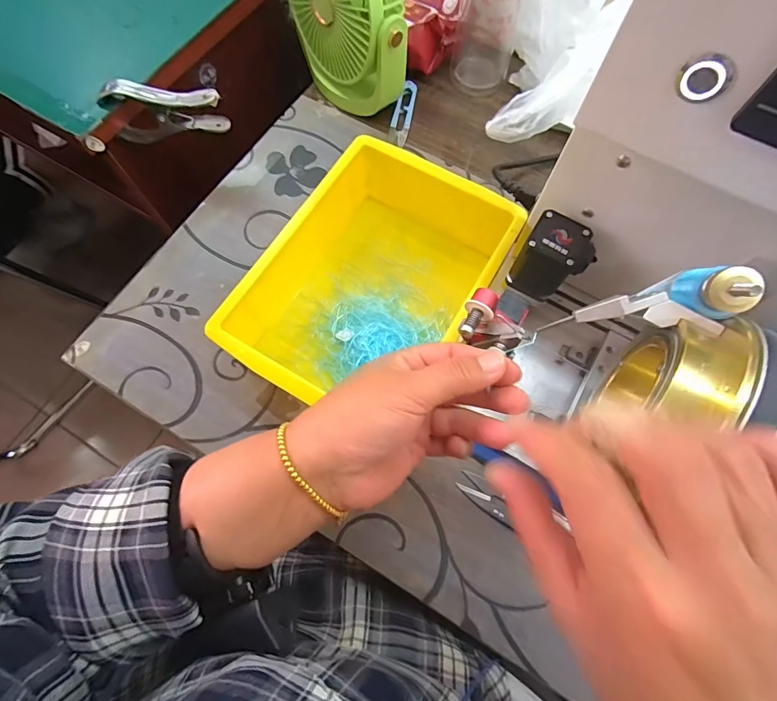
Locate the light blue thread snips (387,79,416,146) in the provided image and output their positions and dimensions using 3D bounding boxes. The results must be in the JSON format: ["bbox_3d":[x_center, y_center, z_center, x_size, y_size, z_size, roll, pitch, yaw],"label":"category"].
[{"bbox_3d":[0.018,-0.289,0.500,0.022,0.012,0.092,11,73,5],"label":"light blue thread snips"}]

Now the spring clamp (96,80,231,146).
[{"bbox_3d":[-0.227,-0.245,0.426,0.115,0.058,0.024,-1,72,-1],"label":"spring clamp"}]

